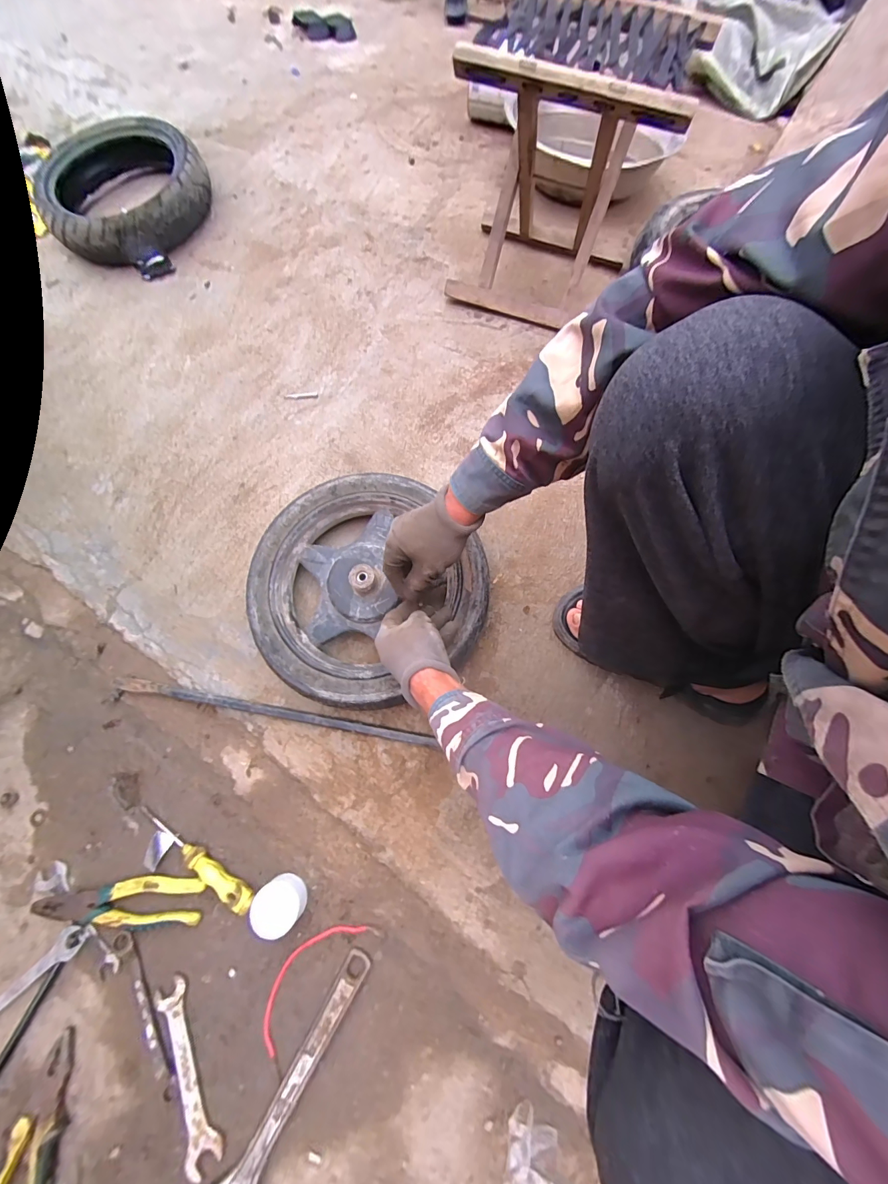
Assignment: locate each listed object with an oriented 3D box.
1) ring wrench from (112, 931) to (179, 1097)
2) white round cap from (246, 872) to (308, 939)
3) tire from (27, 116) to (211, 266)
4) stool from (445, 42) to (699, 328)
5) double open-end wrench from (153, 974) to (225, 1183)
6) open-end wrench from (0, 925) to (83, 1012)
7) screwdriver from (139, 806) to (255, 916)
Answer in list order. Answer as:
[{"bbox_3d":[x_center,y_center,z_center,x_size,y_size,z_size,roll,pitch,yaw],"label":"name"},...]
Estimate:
[{"bbox_3d":[-0.347,0.488,0.469,0.023,0.007,0.173,-30,72,-17],"label":"ring wrench"},{"bbox_3d":[-0.209,0.396,0.509,0.057,0.043,0.054,2,66,-4],"label":"white round cap"},{"bbox_3d":[-0.657,-0.835,0.825,0.321,0.101,0.326,-23,70,-14],"label":"tire"},{"bbox_3d":[0.187,-0.661,0.663,0.306,0.319,0.225,21,74,7],"label":"stool"},{"bbox_3d":[-0.291,0.540,0.454,0.033,0.005,0.171,-20,70,-25],"label":"double open-end wrench"},{"bbox_3d":[-0.488,0.452,0.461,0.029,0.009,0.135,42,68,17],"label":"open-end wrench"},{"bbox_3d":[-0.328,0.344,0.526,0.198,0.031,0.023,31,67,9],"label":"screwdriver"}]

